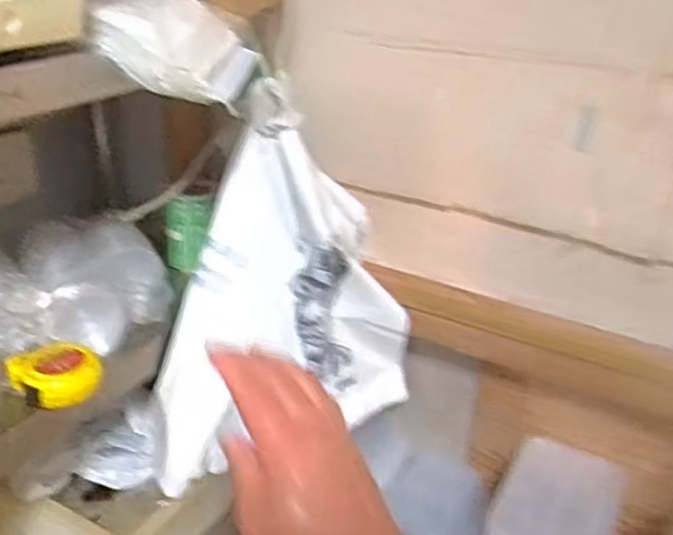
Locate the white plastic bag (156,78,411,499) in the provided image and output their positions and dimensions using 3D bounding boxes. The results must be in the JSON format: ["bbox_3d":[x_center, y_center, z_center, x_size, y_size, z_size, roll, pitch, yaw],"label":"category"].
[{"bbox_3d":[-0.072,0.016,0.782,0.293,0.355,0.117,-15,32,-24],"label":"white plastic bag"}]

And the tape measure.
[{"bbox_3d":[-0.250,0.096,0.647,0.070,0.035,0.056,-21,34,-33],"label":"tape measure"}]

